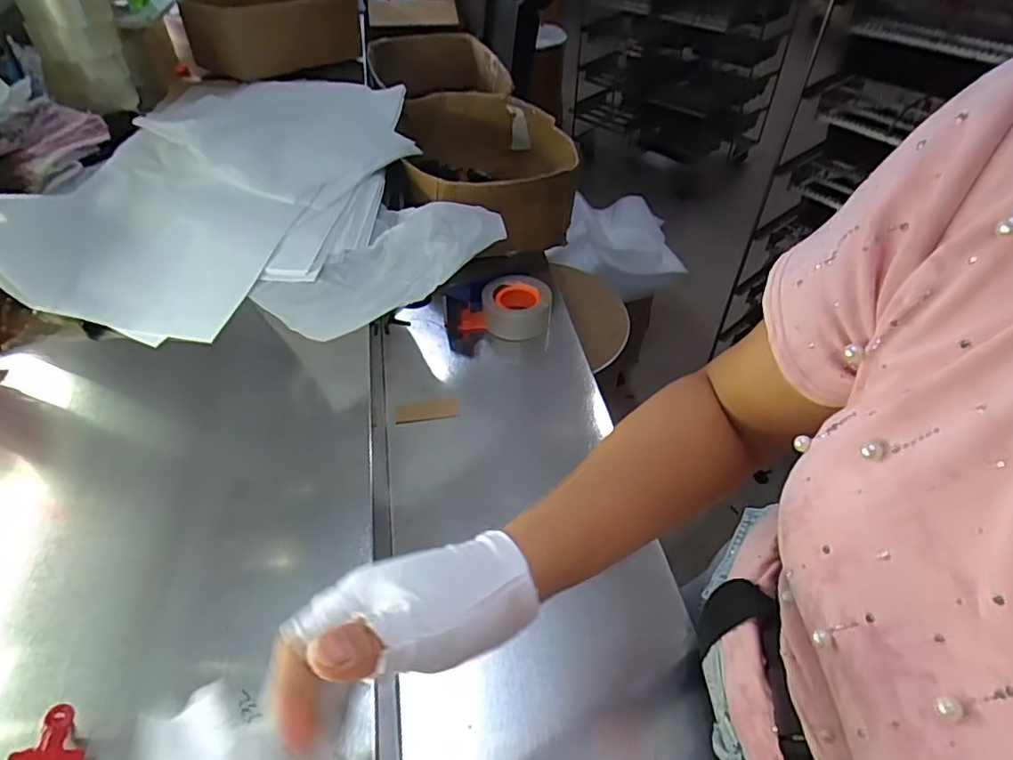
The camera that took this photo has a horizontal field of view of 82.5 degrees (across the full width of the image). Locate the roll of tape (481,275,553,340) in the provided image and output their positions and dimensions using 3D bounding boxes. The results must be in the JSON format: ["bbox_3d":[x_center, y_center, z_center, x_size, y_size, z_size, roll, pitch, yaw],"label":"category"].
[{"bbox_3d":[0.015,-0.114,0.911,0.106,0.049,0.106,0,46,0],"label":"roll of tape"}]

